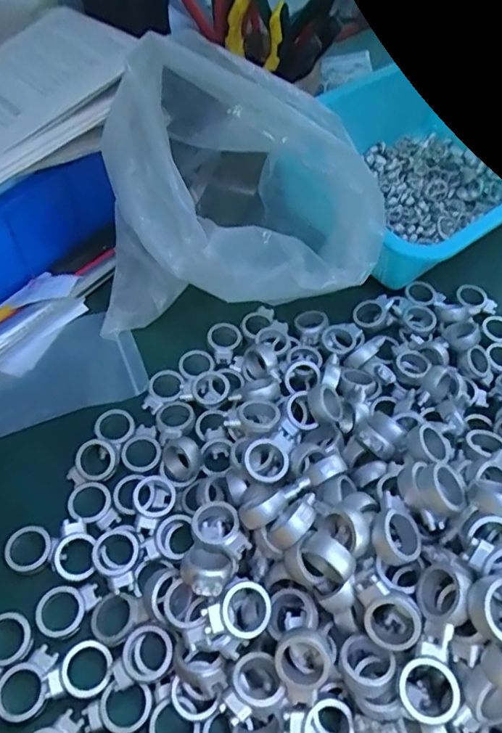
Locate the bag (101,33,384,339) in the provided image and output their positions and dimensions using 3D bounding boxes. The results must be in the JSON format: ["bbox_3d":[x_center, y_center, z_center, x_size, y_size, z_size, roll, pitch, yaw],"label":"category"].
[{"bbox_3d":[-0.015,-0.106,0.347,0.134,0.160,0.171,-35,65,-23],"label":"bag"}]

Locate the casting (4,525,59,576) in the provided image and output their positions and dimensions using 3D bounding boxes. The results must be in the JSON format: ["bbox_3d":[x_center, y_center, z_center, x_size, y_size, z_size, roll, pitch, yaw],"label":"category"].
[{"bbox_3d":[-0.127,0.106,0.305,0.028,0.005,0.026,1,56,-2],"label":"casting"}]

